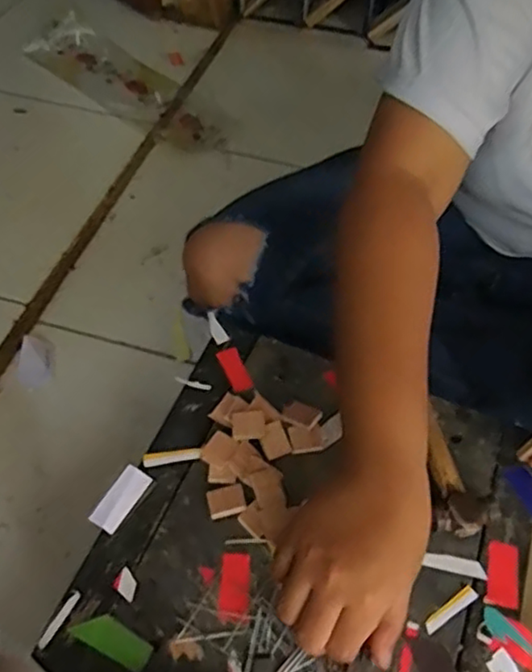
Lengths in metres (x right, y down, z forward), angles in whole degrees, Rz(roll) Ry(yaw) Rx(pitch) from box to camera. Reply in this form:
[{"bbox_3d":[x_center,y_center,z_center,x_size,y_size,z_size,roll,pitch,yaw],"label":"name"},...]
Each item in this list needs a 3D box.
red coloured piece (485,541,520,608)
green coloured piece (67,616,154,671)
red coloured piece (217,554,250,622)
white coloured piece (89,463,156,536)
[{"bbox_3d":[0.157,0.157,0.427,0.021,0.004,0.043,15,52,9],"label":"red coloured piece"},{"bbox_3d":[-0.092,0.184,0.392,0.048,0.004,0.018,25,60,12],"label":"green coloured piece"},{"bbox_3d":[-0.020,0.160,0.413,0.019,0.004,0.042,4,51,0],"label":"red coloured piece"},{"bbox_3d":[-0.099,0.112,0.444,0.021,0.007,0.047,26,55,16],"label":"white coloured piece"}]

